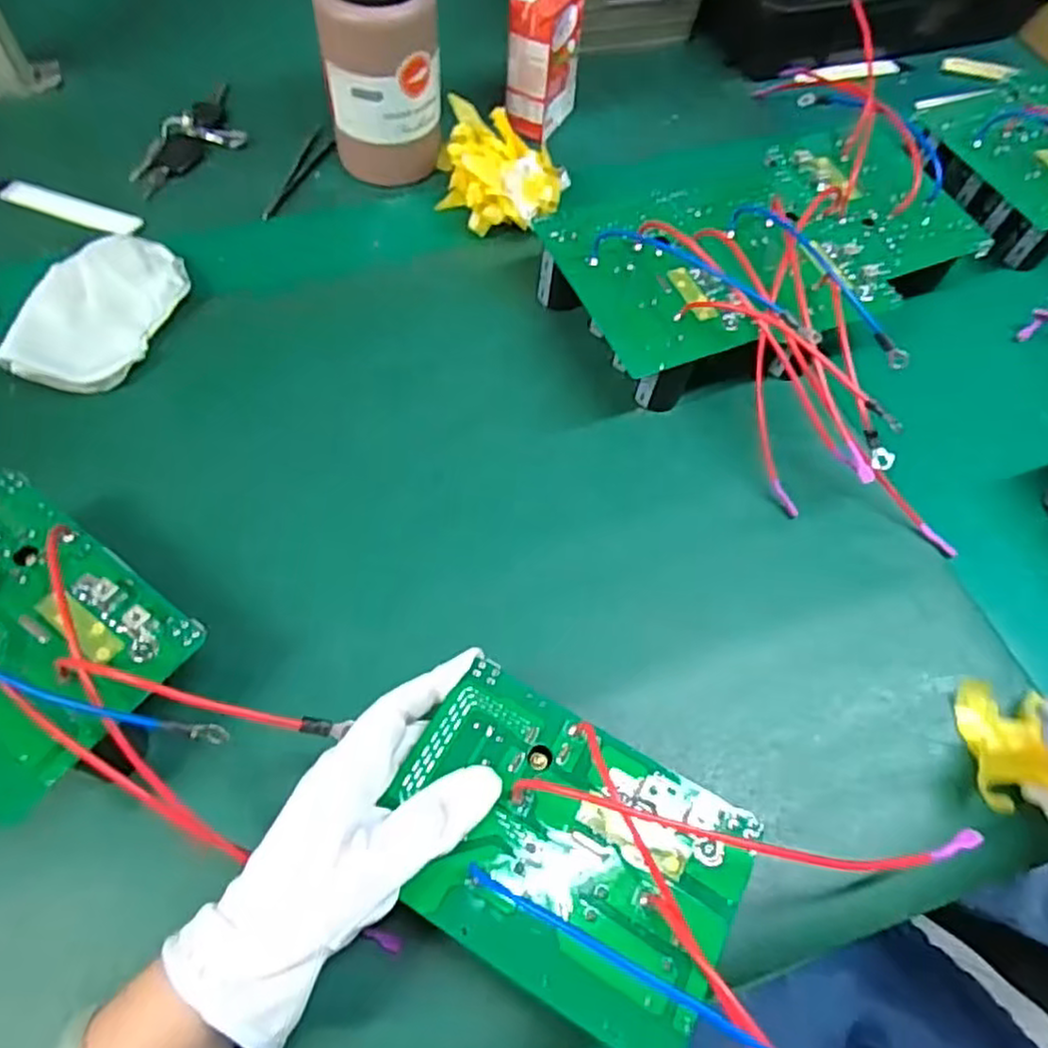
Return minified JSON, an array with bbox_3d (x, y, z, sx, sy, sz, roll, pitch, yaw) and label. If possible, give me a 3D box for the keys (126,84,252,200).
[{"bbox_3d":[-0.283,-0.334,0.606,0.055,0.018,0.132,28,64,11],"label":"keys"}]

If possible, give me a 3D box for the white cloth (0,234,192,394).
[{"bbox_3d":[-0.300,-0.151,0.498,0.084,0.025,0.133,18,62,6],"label":"white cloth"}]

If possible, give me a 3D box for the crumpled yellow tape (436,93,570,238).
[{"bbox_3d":[-0.021,-0.287,0.574,0.117,0.062,0.101,11,62,2],"label":"crumpled yellow tape"}]

